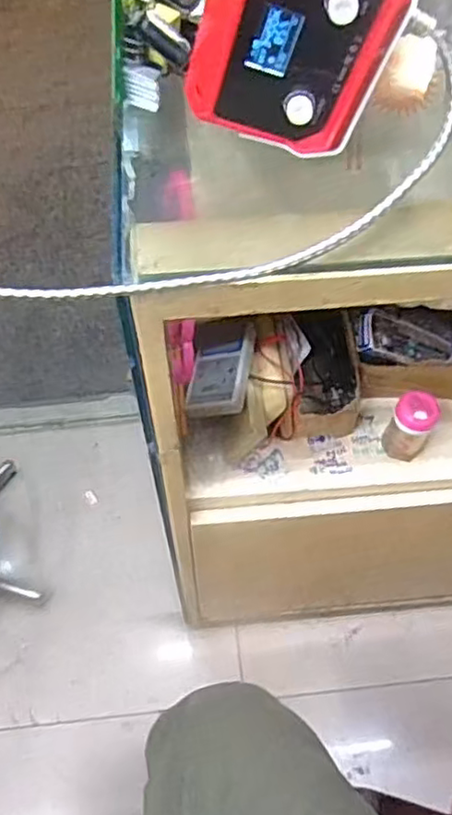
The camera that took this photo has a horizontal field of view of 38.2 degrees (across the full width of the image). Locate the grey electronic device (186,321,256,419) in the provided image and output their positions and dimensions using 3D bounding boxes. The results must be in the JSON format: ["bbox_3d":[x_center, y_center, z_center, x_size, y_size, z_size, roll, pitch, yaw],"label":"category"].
[{"bbox_3d":[-0.005,-0.041,0.679,0.059,0.024,0.108,6,60,3],"label":"grey electronic device"}]

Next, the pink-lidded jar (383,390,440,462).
[{"bbox_3d":[0.193,0.020,0.686,0.041,0.082,0.038,0,60,0],"label":"pink-lidded jar"}]

